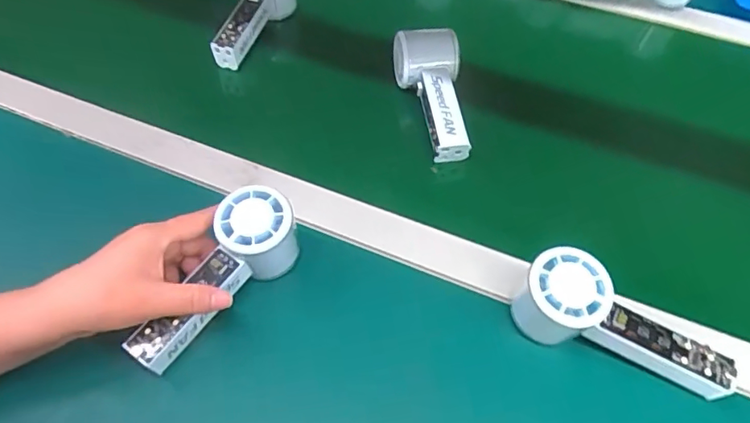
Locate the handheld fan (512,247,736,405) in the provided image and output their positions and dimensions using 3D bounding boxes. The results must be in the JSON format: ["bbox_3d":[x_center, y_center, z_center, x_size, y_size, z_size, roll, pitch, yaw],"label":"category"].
[{"bbox_3d":[0.175,0.087,0.388,0.146,0.062,0.051,32,60,19],"label":"handheld fan"}]

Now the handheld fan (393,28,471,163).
[{"bbox_3d":[0.055,-0.118,0.544,0.065,0.049,0.137,-1,55,-2],"label":"handheld fan"}]

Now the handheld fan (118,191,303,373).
[{"bbox_3d":[-0.113,0.055,0.415,0.057,0.058,0.149,33,76,22],"label":"handheld fan"}]

